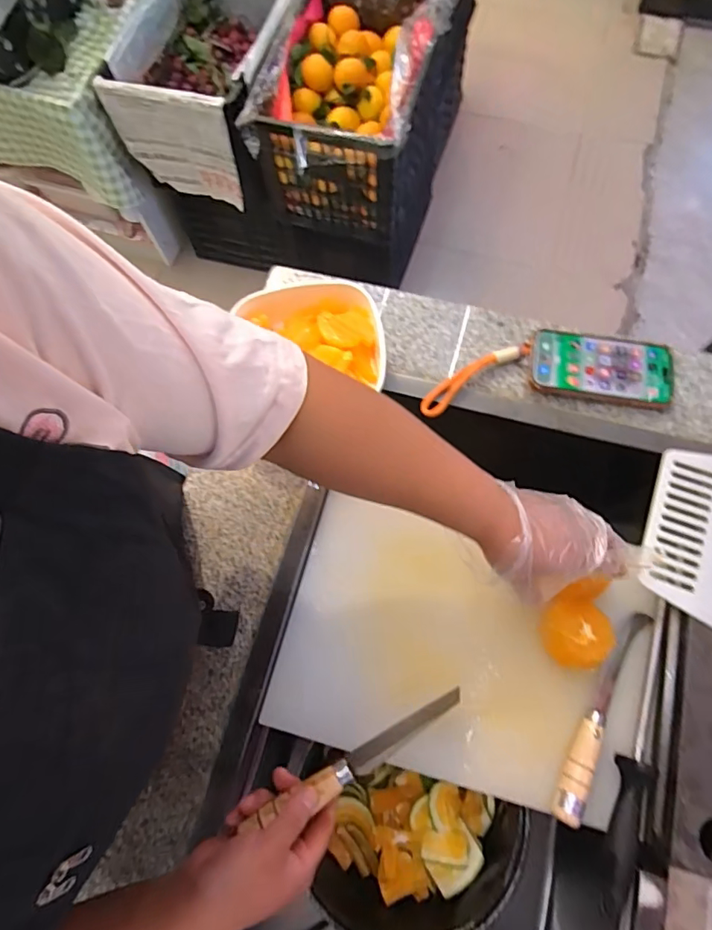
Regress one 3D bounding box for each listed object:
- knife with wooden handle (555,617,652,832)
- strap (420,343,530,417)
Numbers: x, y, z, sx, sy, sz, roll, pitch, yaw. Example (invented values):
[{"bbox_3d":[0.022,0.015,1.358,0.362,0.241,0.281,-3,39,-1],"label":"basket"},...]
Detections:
[{"bbox_3d":[0.234,0.231,0.477,0.027,0.029,0.206,33,62,12],"label":"knife with wooden handle"},{"bbox_3d":[0.127,-0.096,0.539,0.134,0.018,0.026,-32,73,-8],"label":"strap"}]

